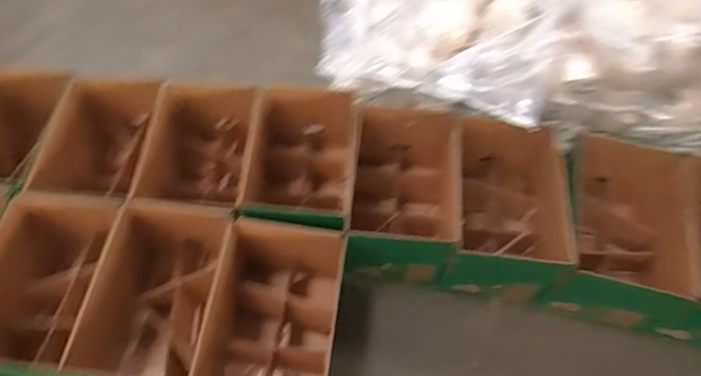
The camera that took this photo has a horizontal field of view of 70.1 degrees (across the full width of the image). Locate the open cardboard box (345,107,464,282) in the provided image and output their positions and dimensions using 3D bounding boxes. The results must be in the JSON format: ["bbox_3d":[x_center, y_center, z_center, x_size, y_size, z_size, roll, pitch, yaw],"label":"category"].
[{"bbox_3d":[0.146,0.029,1.418,0.273,0.248,0.416,6,60,1],"label":"open cardboard box"}]

